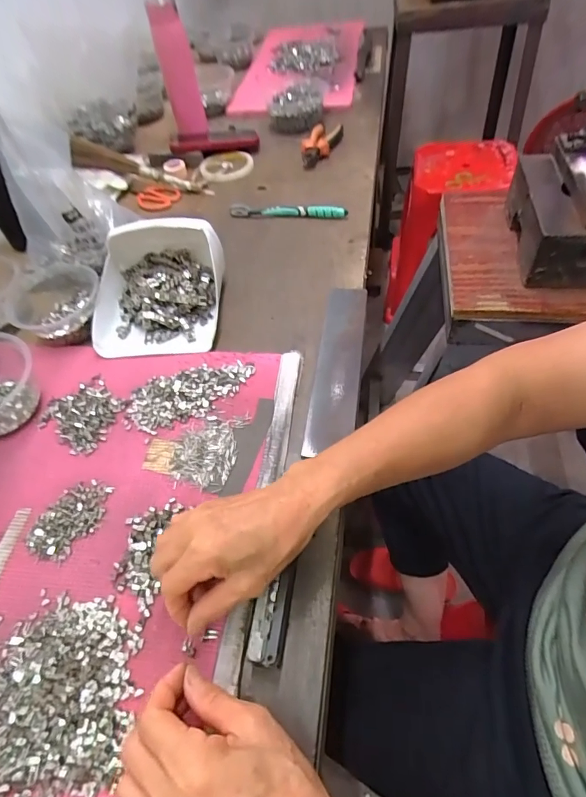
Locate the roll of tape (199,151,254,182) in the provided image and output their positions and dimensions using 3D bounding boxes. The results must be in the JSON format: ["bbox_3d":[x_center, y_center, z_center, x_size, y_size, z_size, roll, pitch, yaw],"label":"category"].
[{"bbox_3d":[-0.124,-0.437,0.830,0.098,0.023,0.087,8,54,14],"label":"roll of tape"}]

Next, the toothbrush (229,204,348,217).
[{"bbox_3d":[-0.010,-0.297,0.692,0.185,0.019,0.010,7,54,8],"label":"toothbrush"}]

